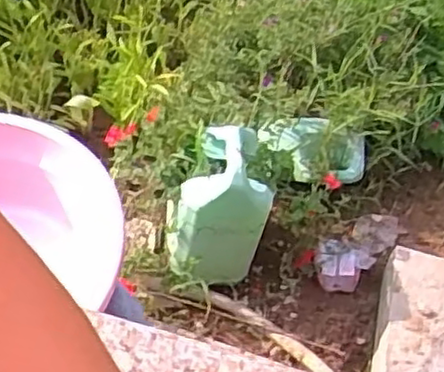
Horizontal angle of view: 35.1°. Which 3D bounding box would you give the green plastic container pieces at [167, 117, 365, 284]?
[{"bbox_3d":[0.098,-0.025,1.379,0.453,0.249,0.190,-33,66,-29],"label":"green plastic container pieces"}]

